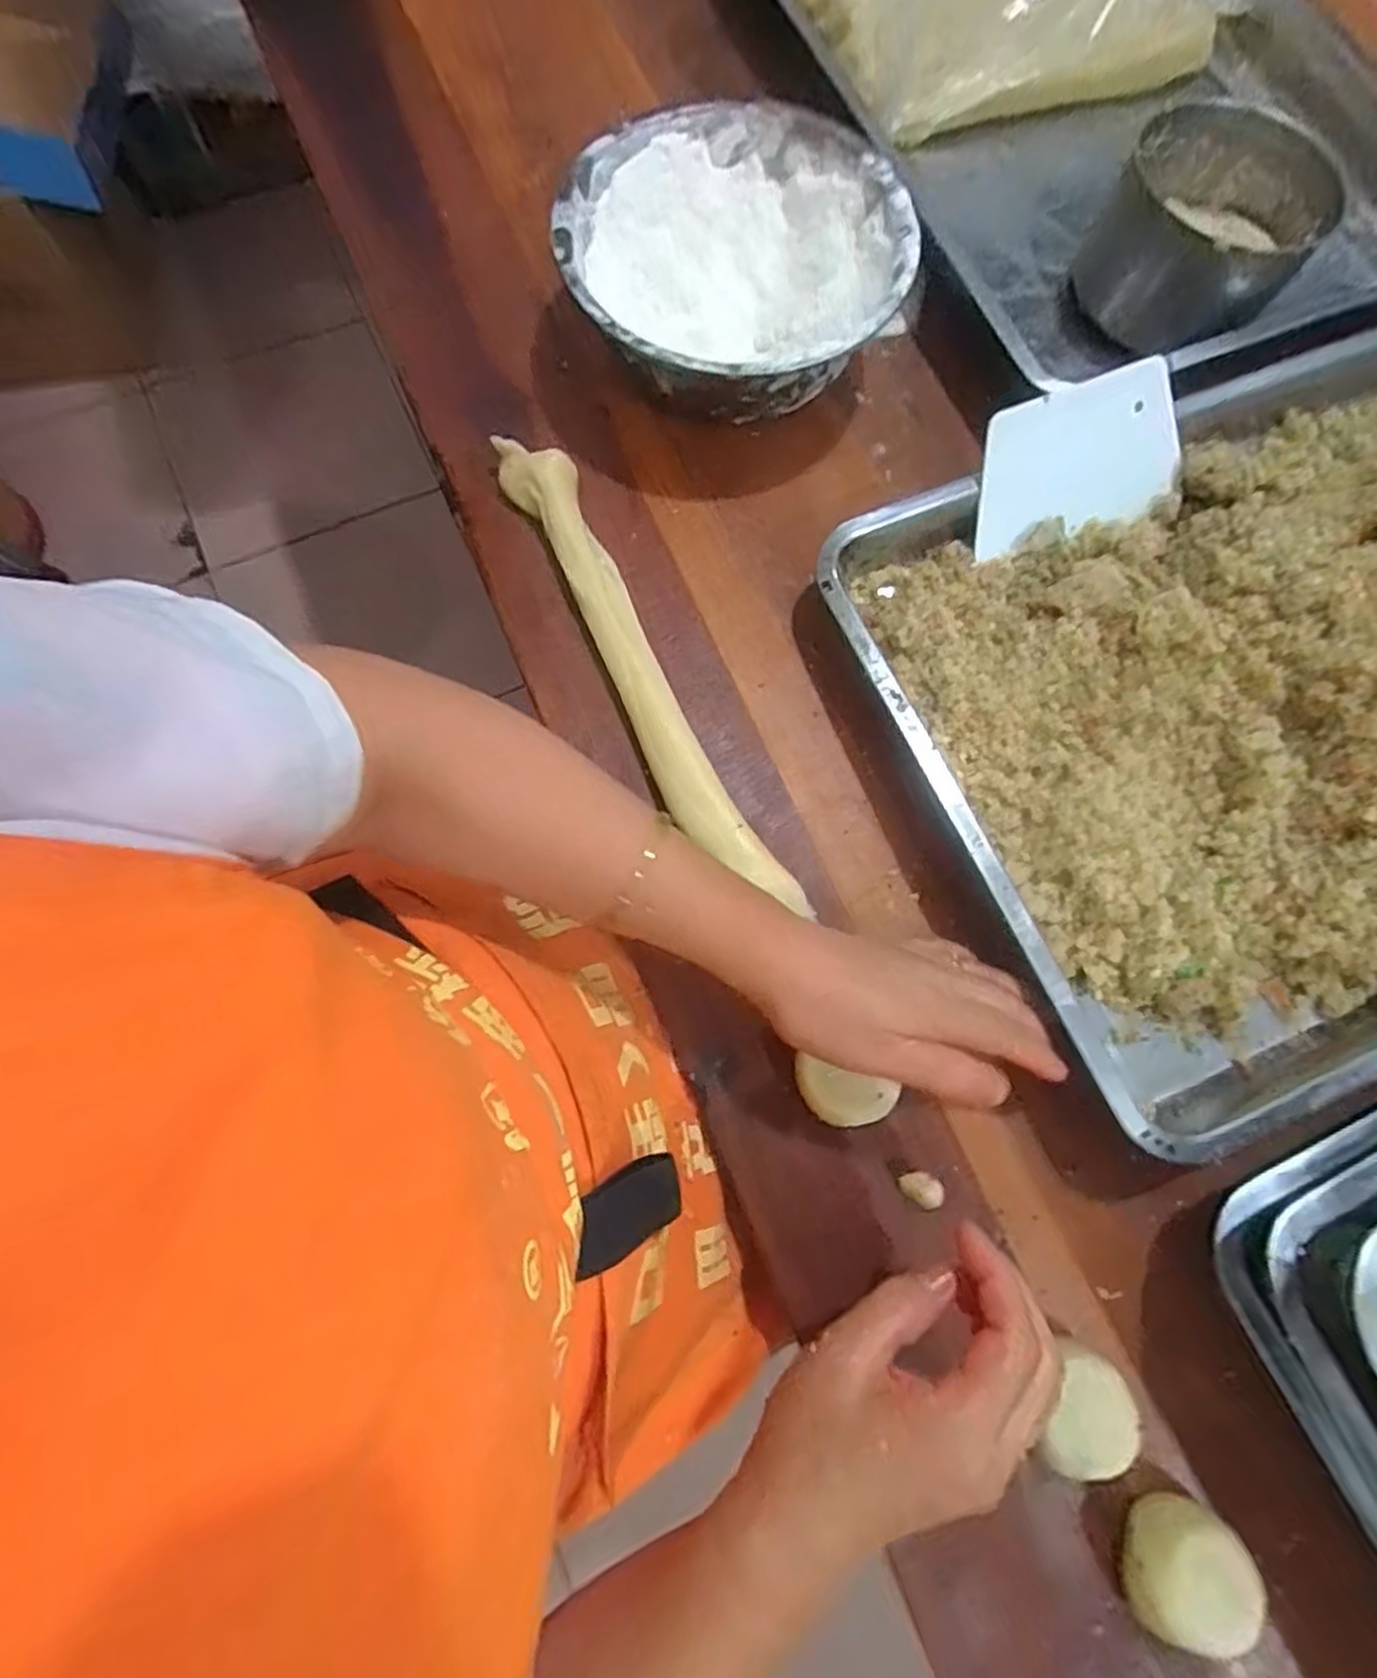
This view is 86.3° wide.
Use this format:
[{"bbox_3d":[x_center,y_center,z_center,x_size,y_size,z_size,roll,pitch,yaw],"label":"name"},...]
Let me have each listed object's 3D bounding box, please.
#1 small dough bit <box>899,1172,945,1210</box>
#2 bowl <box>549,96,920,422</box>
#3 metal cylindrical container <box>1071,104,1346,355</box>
[{"bbox_3d":[0.123,0.184,0.386,0.020,0.014,0.015,25,76,5],"label":"small dough bit"},{"bbox_3d":[0.031,-0.382,0.499,0.216,0.086,0.208,0,75,-1],"label":"bowl"},{"bbox_3d":[0.353,-0.416,0.513,0.129,0.083,0.135,0,75,-1],"label":"metal cylindrical container"}]

